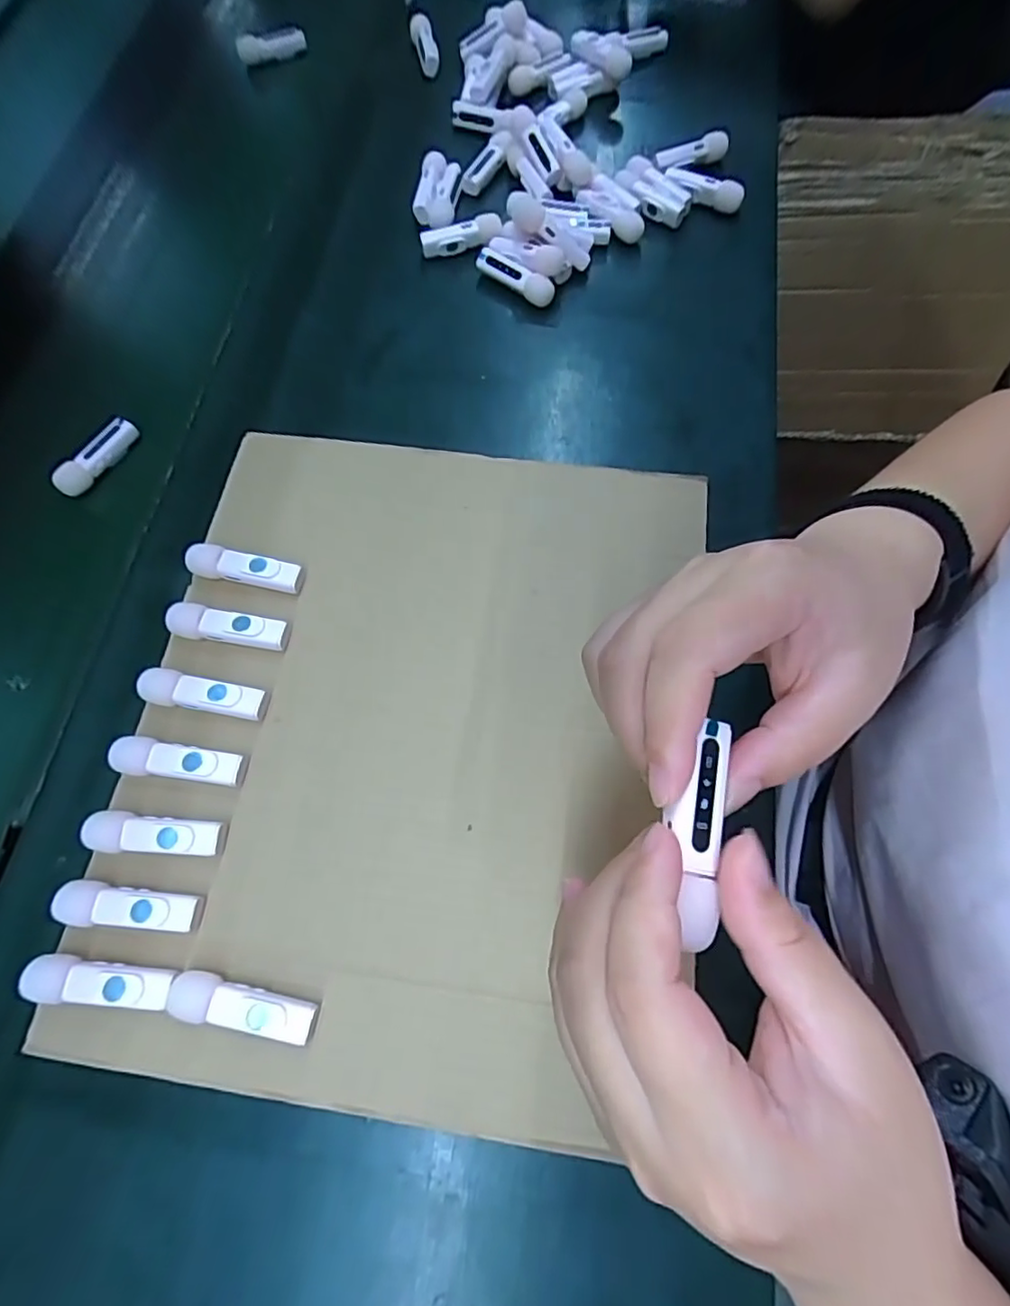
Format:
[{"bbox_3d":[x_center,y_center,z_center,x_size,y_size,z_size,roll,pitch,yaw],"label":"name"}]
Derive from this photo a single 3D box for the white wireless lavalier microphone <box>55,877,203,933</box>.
[{"bbox_3d":[-0.176,0.120,0.278,0.064,0.016,0.018,7,70,2],"label":"white wireless lavalier microphone"}]

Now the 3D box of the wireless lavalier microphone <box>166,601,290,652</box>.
[{"bbox_3d":[-0.152,-0.014,0.325,0.062,0.015,0.018,6,70,2],"label":"wireless lavalier microphone"}]

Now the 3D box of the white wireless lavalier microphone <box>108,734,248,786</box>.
[{"bbox_3d":[-0.165,0.056,0.301,0.064,0.017,0.018,8,70,3],"label":"white wireless lavalier microphone"}]

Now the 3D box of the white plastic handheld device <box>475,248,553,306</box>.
[{"bbox_3d":[0.008,-0.280,0.441,0.065,0.017,0.015,35,74,12],"label":"white plastic handheld device"}]

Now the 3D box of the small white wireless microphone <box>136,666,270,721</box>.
[{"bbox_3d":[-0.159,0.023,0.313,0.065,0.015,0.018,12,70,4],"label":"small white wireless microphone"}]

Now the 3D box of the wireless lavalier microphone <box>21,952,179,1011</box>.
[{"bbox_3d":[-0.181,0.149,0.267,0.063,0.020,0.017,7,70,2],"label":"wireless lavalier microphone"}]

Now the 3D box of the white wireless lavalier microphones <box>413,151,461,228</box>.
[{"bbox_3d":[-0.055,-0.369,0.471,0.034,0.022,0.060,5,70,2],"label":"white wireless lavalier microphones"}]

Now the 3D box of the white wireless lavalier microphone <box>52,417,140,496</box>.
[{"bbox_3d":[-0.282,-0.136,0.408,0.015,0.017,0.064,32,73,11],"label":"white wireless lavalier microphone"}]

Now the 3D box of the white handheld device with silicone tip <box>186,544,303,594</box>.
[{"bbox_3d":[-0.148,-0.047,0.336,0.060,0.018,0.017,10,70,4],"label":"white handheld device with silicone tip"}]

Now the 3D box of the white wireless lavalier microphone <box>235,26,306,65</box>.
[{"bbox_3d":[-0.230,-0.592,0.574,0.076,0.026,0.021,2,70,14],"label":"white wireless lavalier microphone"}]

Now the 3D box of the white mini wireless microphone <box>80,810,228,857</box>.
[{"bbox_3d":[-0.170,0.090,0.289,0.063,0.017,0.018,6,70,2],"label":"white mini wireless microphone"}]

